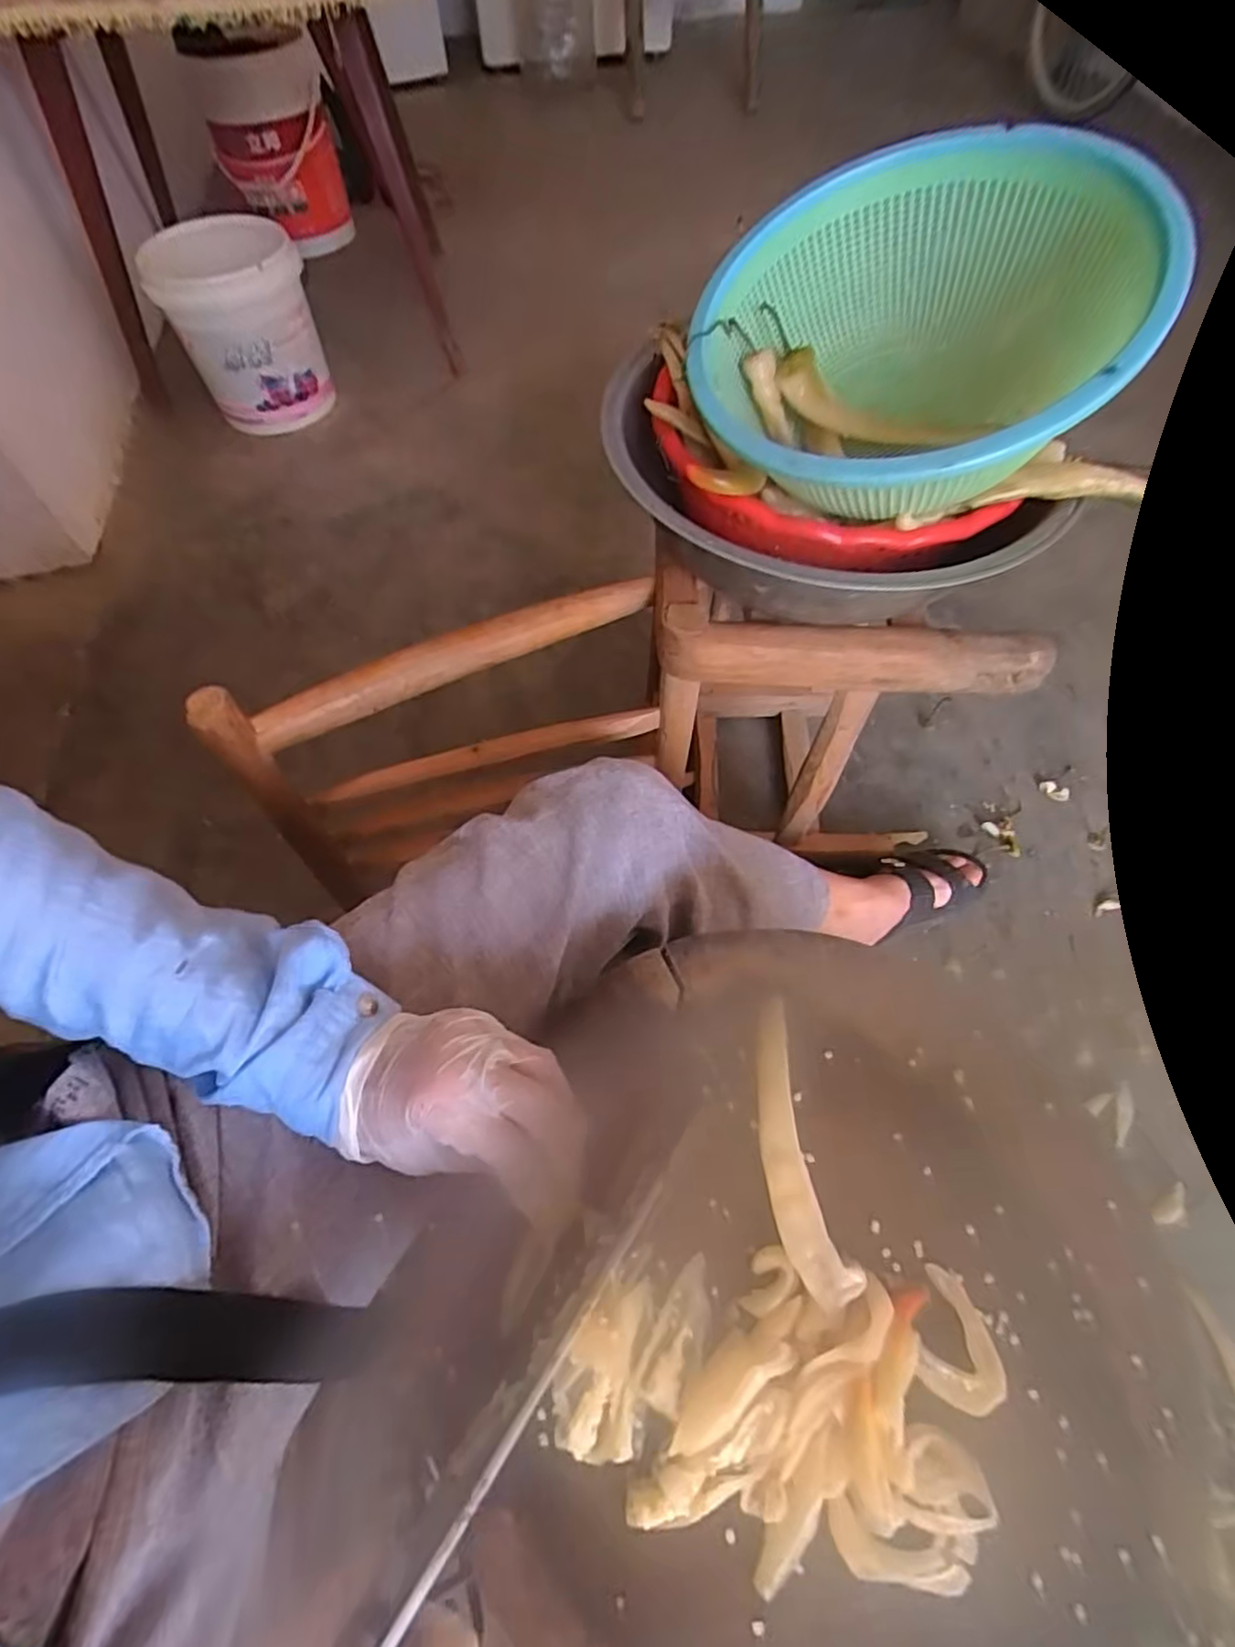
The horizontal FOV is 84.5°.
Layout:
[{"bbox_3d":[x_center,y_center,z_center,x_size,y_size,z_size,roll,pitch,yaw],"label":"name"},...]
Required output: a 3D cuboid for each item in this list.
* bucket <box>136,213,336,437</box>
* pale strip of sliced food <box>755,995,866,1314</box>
[{"bbox_3d":[-0.636,-0.854,1.194,0.220,0.299,0.211,-22,61,-11],"label":"bucket"},{"bbox_3d":[0.087,0.162,0.348,0.031,0.020,0.139,-8,60,-3],"label":"pale strip of sliced food"}]

